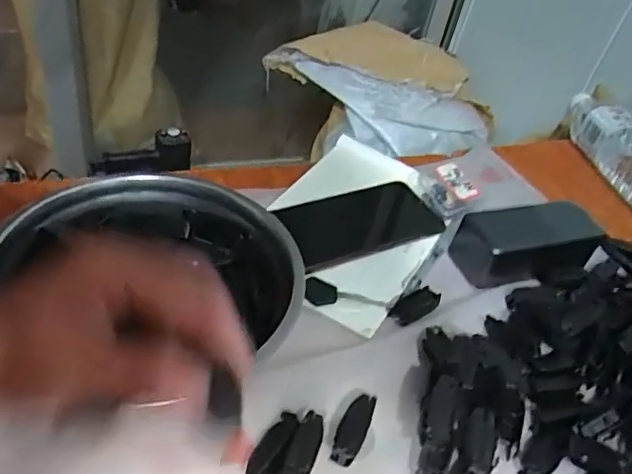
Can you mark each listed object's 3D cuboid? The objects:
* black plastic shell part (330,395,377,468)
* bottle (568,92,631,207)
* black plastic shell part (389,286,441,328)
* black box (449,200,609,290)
[{"bbox_3d":[0.024,0.126,0.368,0.018,0.013,0.046,23,42,11],"label":"black plastic shell part"},{"bbox_3d":[0.356,-0.101,0.664,0.052,0.070,0.206,-6,44,-20],"label":"bottle"},{"bbox_3d":[0.080,0.054,0.453,0.047,0.004,0.024,-24,53,-34],"label":"black plastic shell part"},{"bbox_3d":[0.196,0.004,0.511,0.127,0.044,0.060,-3,43,-17],"label":"black box"}]

